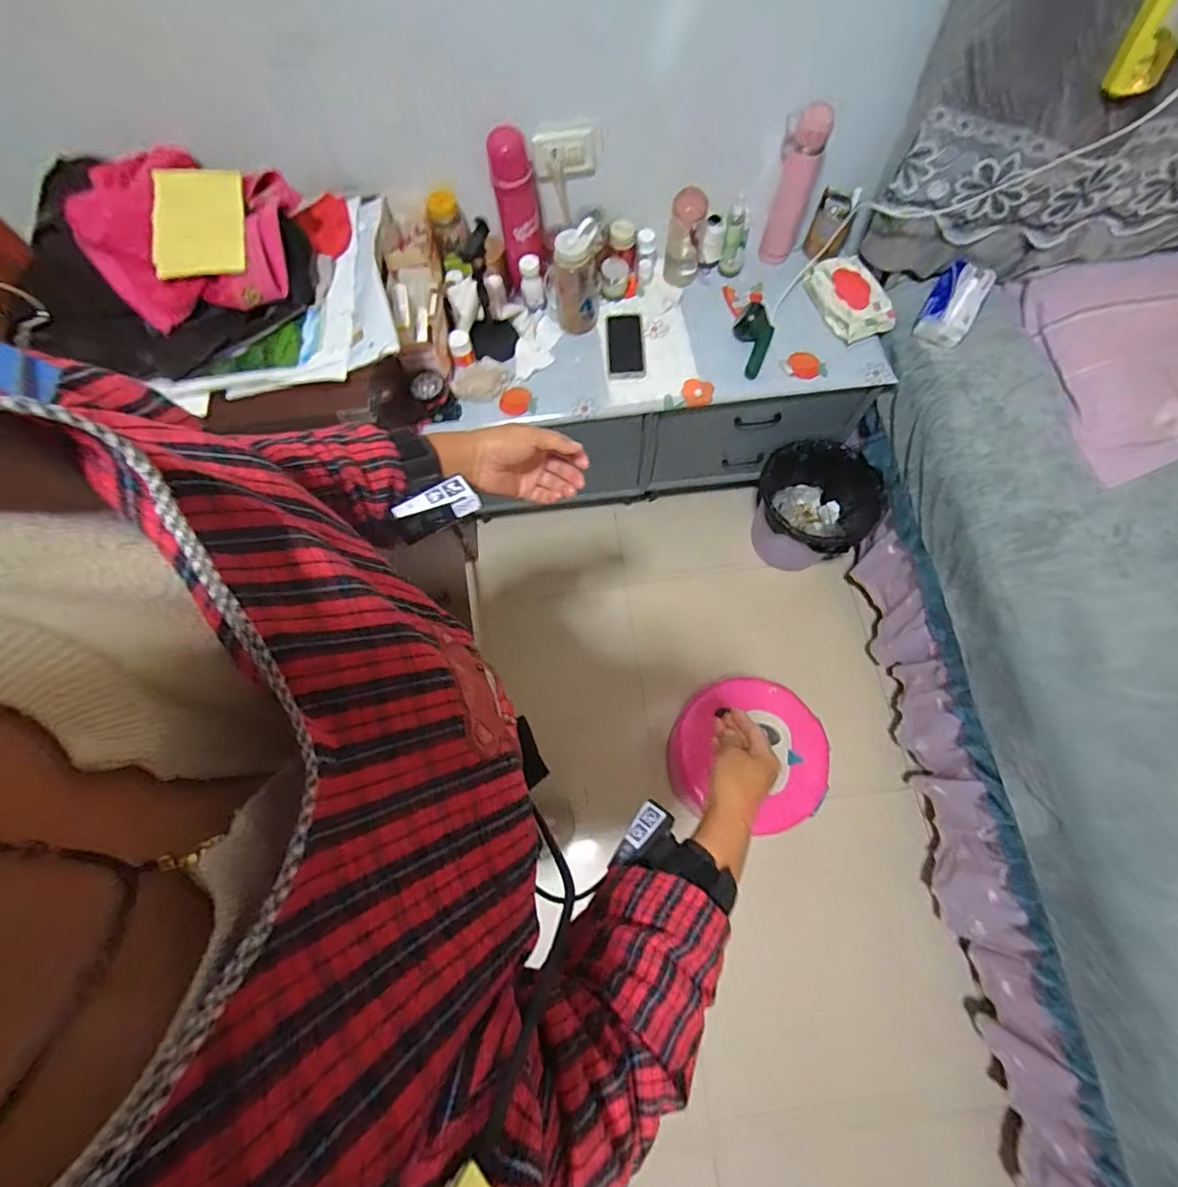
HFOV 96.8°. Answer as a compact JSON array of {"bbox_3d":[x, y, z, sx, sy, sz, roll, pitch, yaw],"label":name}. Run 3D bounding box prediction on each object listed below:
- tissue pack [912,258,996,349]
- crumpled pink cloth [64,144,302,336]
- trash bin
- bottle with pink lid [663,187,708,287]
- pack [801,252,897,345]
[{"bbox_3d":[0.736,-0.582,1.048,0.103,0.056,0.173,31,75,13],"label":"tissue pack"},{"bbox_3d":[-0.651,-0.586,0.854,0.301,0.108,0.271,-3,70,1],"label":"crumpled pink cloth"},{"bbox_3d":[0.568,-0.211,1.384,0.294,0.277,0.288,-1,70,2],"label":"trash bin"},{"bbox_3d":[0.202,-0.753,1.109,0.073,0.196,0.067,12,71,7],"label":"bottle with pink lid"},{"bbox_3d":[0.556,-0.632,1.117,0.116,0.055,0.195,-25,71,-6],"label":"pack"}]

